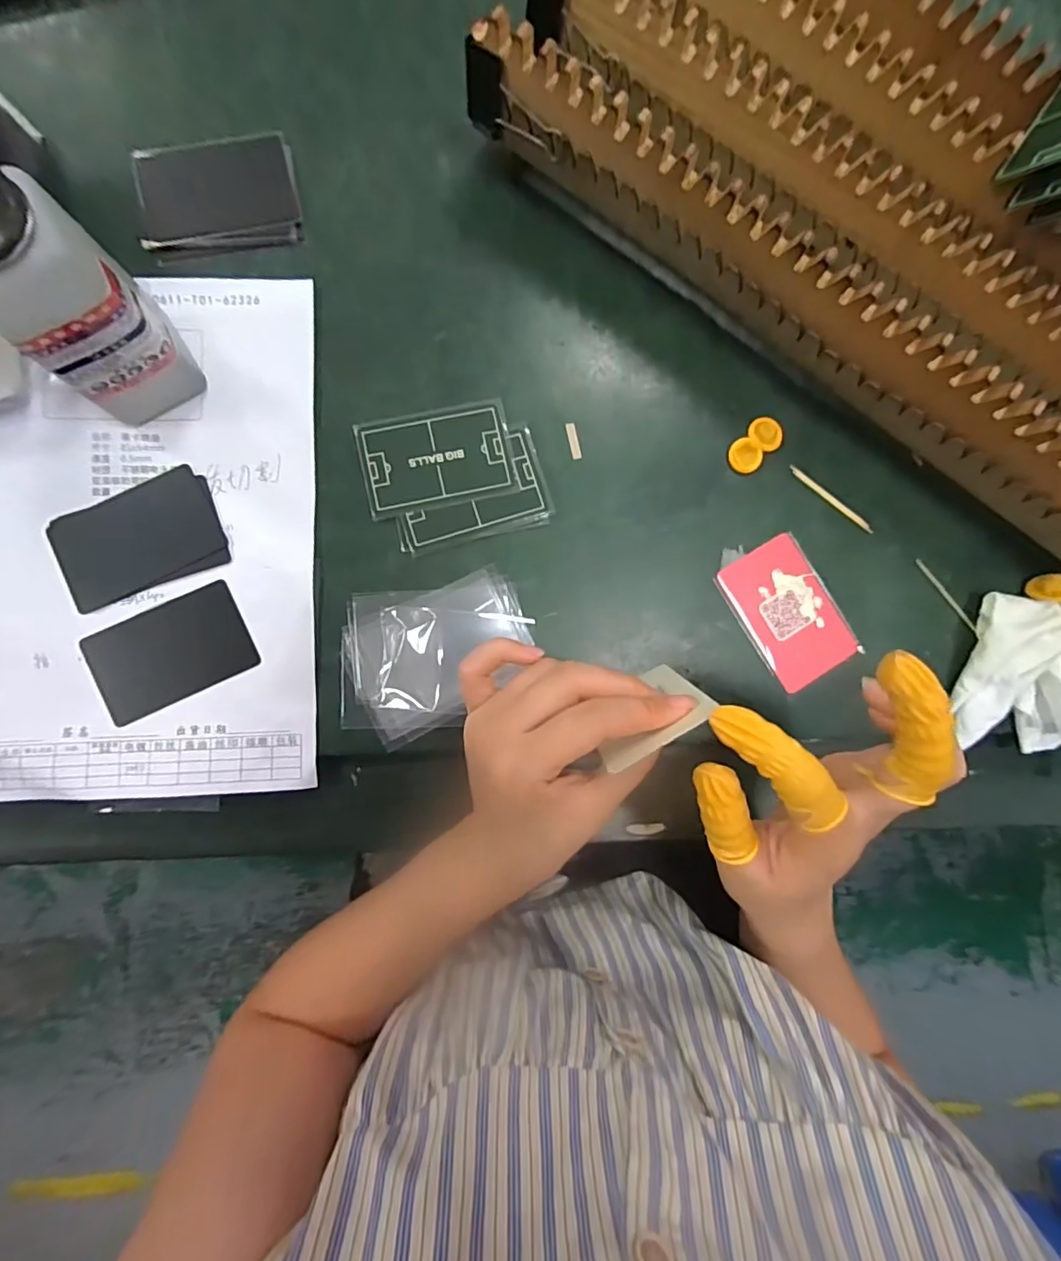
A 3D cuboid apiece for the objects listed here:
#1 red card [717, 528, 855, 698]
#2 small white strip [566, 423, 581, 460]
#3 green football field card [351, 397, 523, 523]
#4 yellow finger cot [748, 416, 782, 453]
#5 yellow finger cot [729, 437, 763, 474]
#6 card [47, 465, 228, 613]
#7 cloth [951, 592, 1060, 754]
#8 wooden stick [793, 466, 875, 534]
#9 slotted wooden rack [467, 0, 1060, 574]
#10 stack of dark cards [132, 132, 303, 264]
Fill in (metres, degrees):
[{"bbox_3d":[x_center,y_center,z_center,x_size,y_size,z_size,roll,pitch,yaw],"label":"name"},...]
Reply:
[{"bbox_3d":[0.158,-0.011,0.332,0.054,0.004,0.085,-30,89,-5],"label":"red card"},{"bbox_3d":[0.026,-0.115,0.329,0.006,0.004,0.023,-13,89,-4],"label":"small white strip"},{"bbox_3d":[-0.055,-0.102,0.319,0.087,0.004,0.056,-13,88,-5],"label":"green football field card"},{"bbox_3d":[0.146,-0.122,0.334,0.021,0.004,0.021,0,86,-4],"label":"yellow finger cot"},{"bbox_3d":[0.132,-0.107,0.334,0.020,0.005,0.019,0,86,-4],"label":"yellow finger cot"},{"bbox_3d":[-0.224,-0.053,0.309,0.088,0.004,0.053,-26,89,-5],"label":"card"},{"bbox_3d":[0.296,0.026,0.325,0.068,0.033,0.089,6,86,-4],"label":"cloth"},{"bbox_3d":[0.188,-0.082,0.337,0.064,0.004,0.005,37,86,-1],"label":"wooden stick"},{"bbox_3d":[0.215,-0.149,0.302,0.566,0.081,0.061,36,85,-1],"label":"slotted wooden rack"},{"bbox_3d":[-0.185,-0.258,0.324,0.091,0.007,0.067,-15,88,-5],"label":"stack of dark cards"}]

